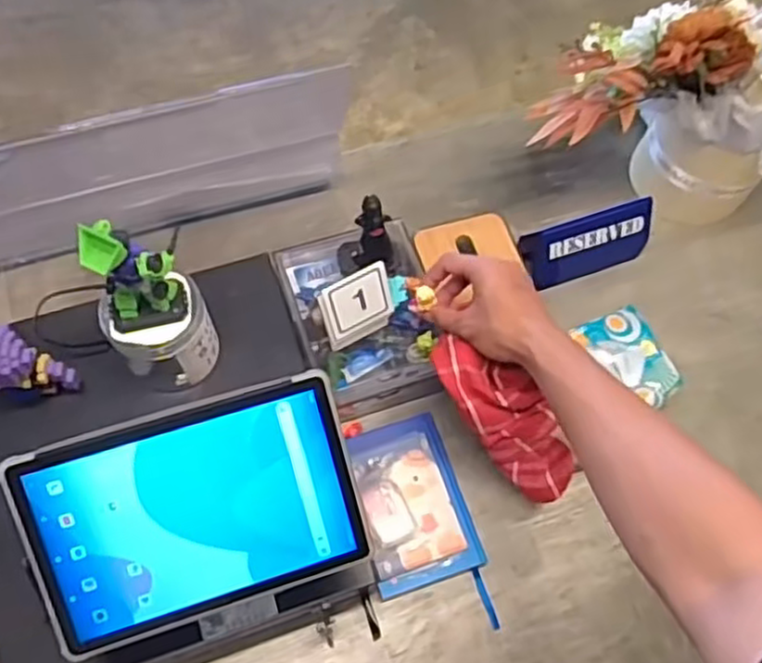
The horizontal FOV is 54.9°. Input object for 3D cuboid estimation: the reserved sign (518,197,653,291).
[{"bbox_3d":[0.250,-0.107,0.886,0.150,0.083,0.055,-17,66,-10],"label":"reserved sign"}]

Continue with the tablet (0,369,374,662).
[{"bbox_3d":[-0.139,0.138,0.555,0.241,0.007,0.162,-16,99,-10],"label":"tablet"}]

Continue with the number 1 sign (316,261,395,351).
[{"bbox_3d":[-0.022,-0.023,0.715,0.072,0.077,0.011,-28,44,-14],"label":"number 1 sign"}]

